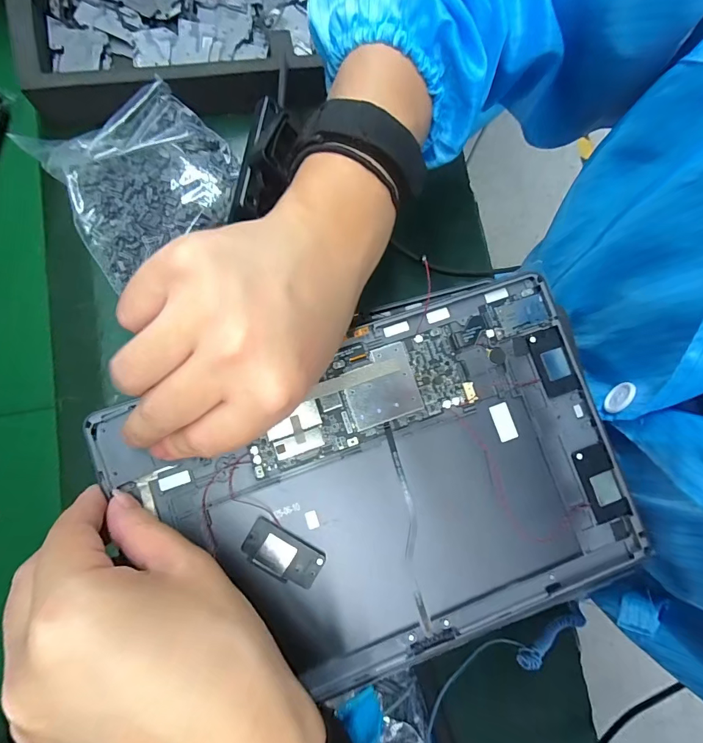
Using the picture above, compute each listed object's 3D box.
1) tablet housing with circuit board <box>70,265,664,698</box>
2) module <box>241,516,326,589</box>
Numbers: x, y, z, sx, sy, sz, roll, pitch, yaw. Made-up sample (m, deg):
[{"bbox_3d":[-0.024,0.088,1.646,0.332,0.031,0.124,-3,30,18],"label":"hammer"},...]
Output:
[{"bbox_3d":[0.019,0.059,0.207,0.243,0.012,0.167,-20,87,-7],"label":"tablet housing with circuit board"},{"bbox_3d":[-0.035,0.092,0.199,0.039,0.008,0.022,30,81,2],"label":"module"}]

